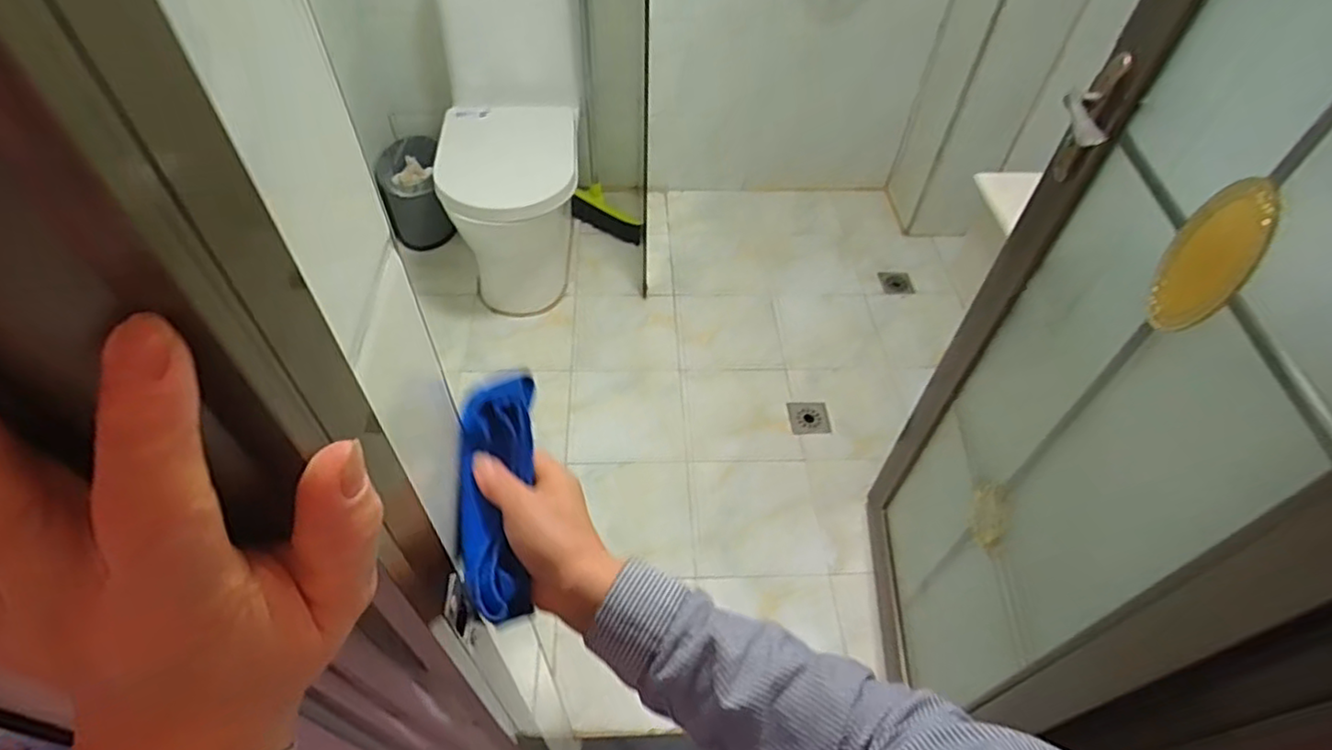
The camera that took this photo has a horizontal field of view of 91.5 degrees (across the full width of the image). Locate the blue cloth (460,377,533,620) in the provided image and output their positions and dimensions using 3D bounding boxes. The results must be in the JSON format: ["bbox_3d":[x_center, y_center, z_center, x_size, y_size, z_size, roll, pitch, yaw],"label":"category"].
[{"bbox_3d":[-0.107,0.070,0.404,0.044,0.030,0.156,-3,67,-5],"label":"blue cloth"}]

